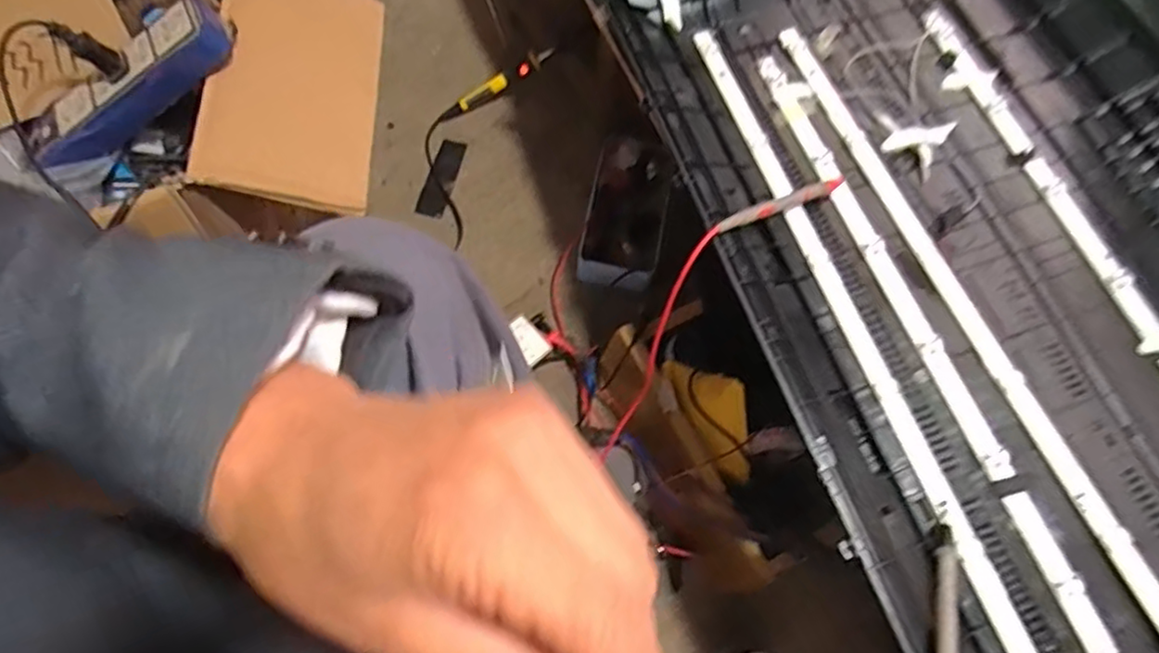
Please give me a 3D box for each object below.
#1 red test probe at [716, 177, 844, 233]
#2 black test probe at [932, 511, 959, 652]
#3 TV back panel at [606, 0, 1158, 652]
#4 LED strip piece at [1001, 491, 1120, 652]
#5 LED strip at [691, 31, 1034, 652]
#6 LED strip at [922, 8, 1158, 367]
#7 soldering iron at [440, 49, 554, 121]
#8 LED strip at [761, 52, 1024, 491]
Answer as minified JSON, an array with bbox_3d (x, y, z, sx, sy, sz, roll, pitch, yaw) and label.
[{"bbox_3d":[0.155,-0.093,0.500,0.132,0.008,0.011,-22,70,-26],"label":"red test probe"},{"bbox_3d":[0.218,0.174,0.392,0.012,0.011,0.137,20,51,8],"label":"black test probe"},{"bbox_3d":[0.323,-0.048,0.483,0.423,0.039,0.727,-16,70,-5],"label":"TV back panel"},{"bbox_3d":[0.311,0.160,0.425,0.019,0.004,0.106,-17,70,-6],"label":"LED strip piece"},{"bbox_3d":[0.196,-0.001,0.473,0.022,0.007,0.557,-17,70,-6],"label":"LED strip"},{"bbox_3d":[0.395,-0.063,0.503,0.024,0.009,0.487,-18,70,-6],"label":"LED strip"},{"bbox_3d":[-0.111,-0.319,0.869,0.166,0.018,0.025,-26,70,13],"label":"soldering iron"},{"bbox_3d":[0.225,-0.064,0.508,0.020,0.004,0.373,-19,71,-6],"label":"LED strip"}]

